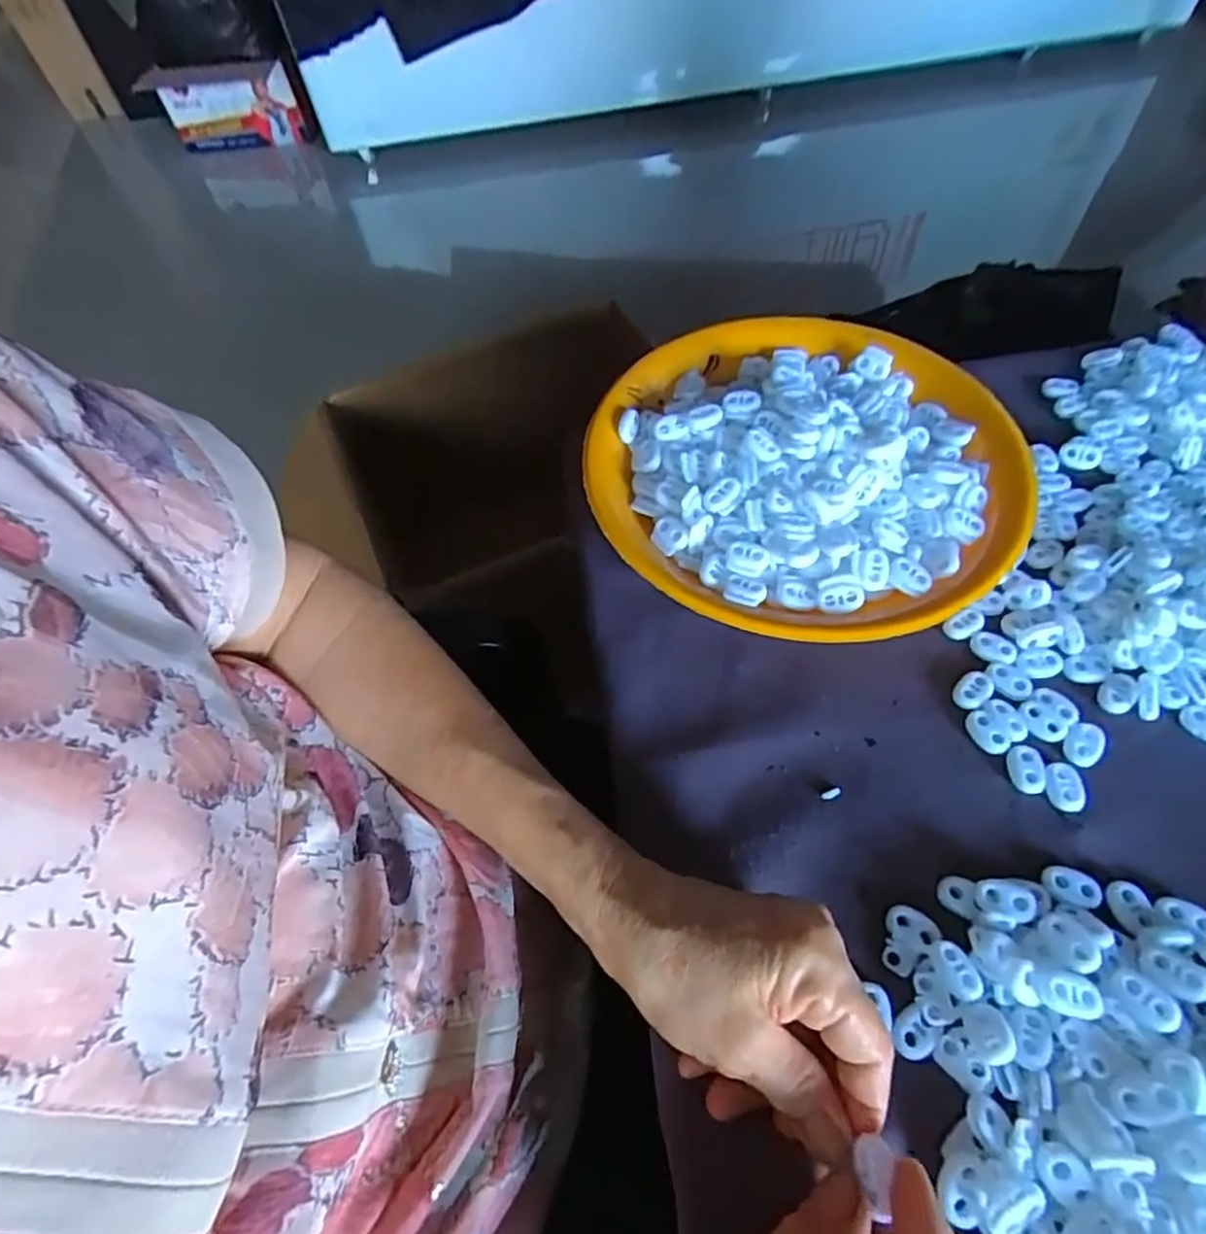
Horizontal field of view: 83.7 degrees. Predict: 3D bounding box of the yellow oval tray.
[{"bbox_3d":[0.114,-0.086,0.389,0.228,0.049,0.232,24,63,18],"label":"yellow oval tray"}]

